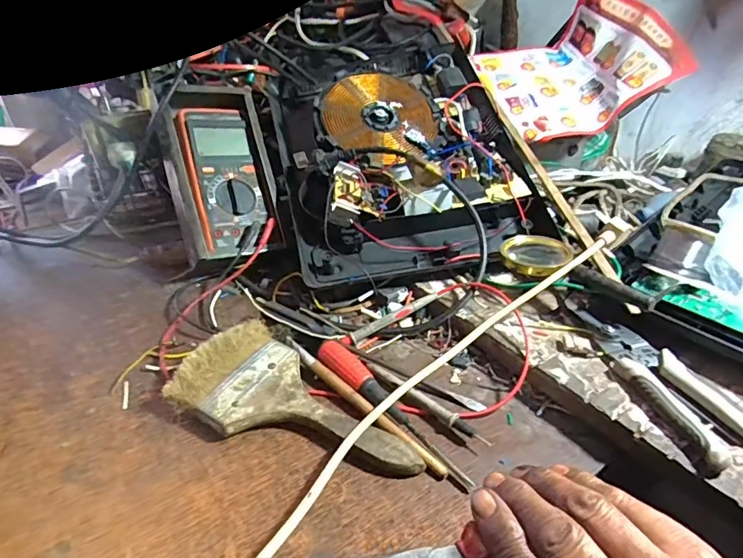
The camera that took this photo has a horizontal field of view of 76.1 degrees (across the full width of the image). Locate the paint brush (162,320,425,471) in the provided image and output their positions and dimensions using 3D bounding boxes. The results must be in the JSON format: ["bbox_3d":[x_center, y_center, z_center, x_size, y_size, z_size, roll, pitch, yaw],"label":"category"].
[{"bbox_3d":[-0.058,0.101,0.366,0.196,0.030,0.094,23,37,25],"label":"paint brush"}]

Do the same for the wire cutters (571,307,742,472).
[{"bbox_3d":[0.228,0.075,0.384,0.054,0.020,0.169,-9,36,-15],"label":"wire cutters"}]

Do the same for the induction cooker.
[{"bbox_3d":[0.031,-0.156,0.568,0.291,0.090,0.349,-15,60,-10],"label":"induction cooker"}]

